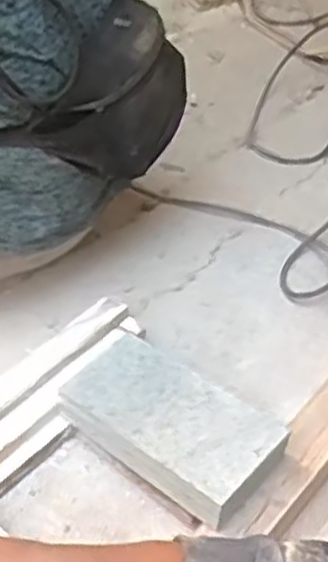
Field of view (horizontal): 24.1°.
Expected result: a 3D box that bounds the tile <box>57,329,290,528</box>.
[{"bbox_3d":[0.002,0.124,0.718,0.206,0.046,0.106,33,53,28],"label":"tile"}]

